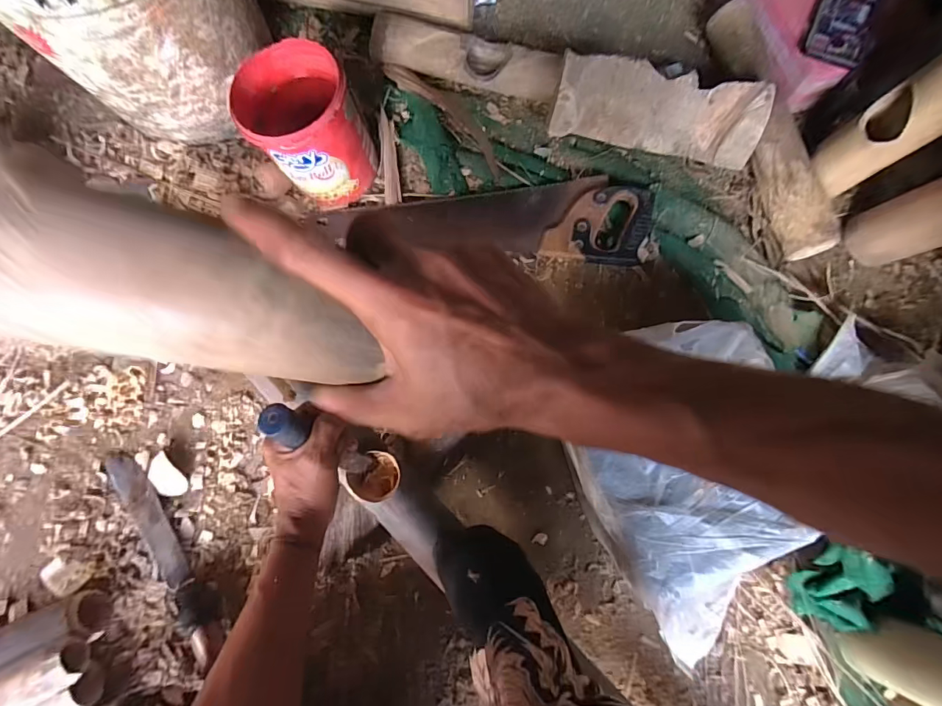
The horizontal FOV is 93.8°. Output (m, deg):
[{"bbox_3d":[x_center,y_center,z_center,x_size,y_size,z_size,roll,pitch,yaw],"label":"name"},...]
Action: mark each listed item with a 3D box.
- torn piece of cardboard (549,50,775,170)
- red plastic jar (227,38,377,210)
[{"bbox_3d":[0.263,-0.338,0.621,0.291,0.109,0.046,9,40,1],"label":"torn piece of cardboard"},{"bbox_3d":[-0.220,-0.303,0.603,0.136,0.152,0.149,0,81,0],"label":"red plastic jar"}]

